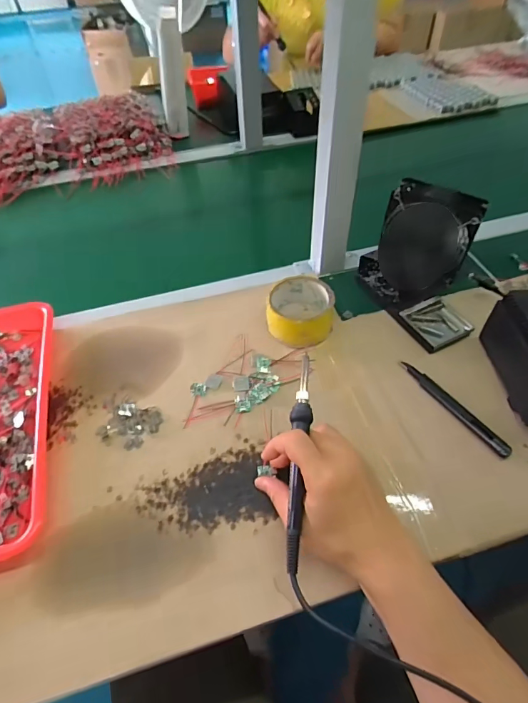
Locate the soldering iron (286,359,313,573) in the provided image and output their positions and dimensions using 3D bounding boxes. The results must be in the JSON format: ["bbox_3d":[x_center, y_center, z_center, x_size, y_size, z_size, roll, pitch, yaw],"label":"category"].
[{"bbox_3d":[0.033,0.091,0.378,0.020,0.017,0.196,3,63,6],"label":"soldering iron"}]

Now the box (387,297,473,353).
[{"bbox_3d":[0.224,-0.040,0.546,0.073,0.013,0.075,-25,54,-16],"label":"box"}]

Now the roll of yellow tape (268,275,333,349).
[{"bbox_3d":[0.047,-0.050,0.538,0.084,0.046,0.090,3,51,6],"label":"roll of yellow tape"}]

